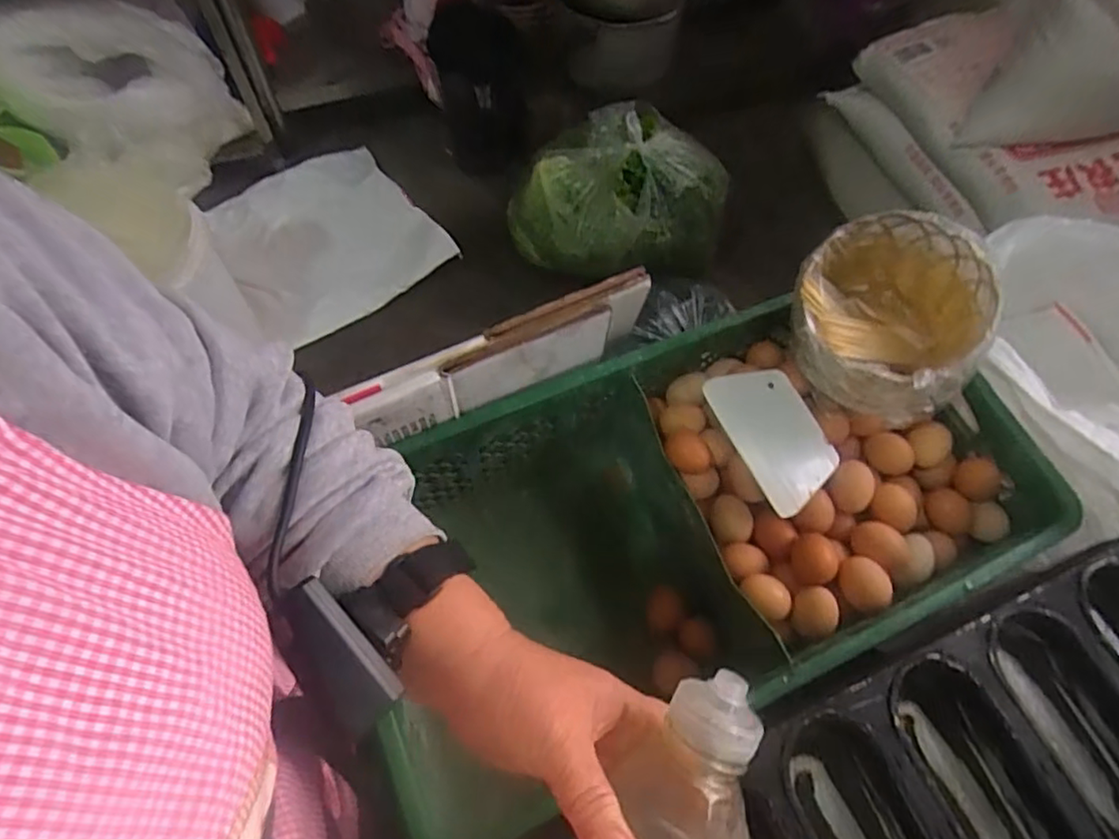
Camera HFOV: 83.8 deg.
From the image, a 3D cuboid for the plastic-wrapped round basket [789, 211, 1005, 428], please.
[{"bbox_3d":[0.308,-0.096,0.608,0.162,0.120,0.172,1,65,-2],"label":"plastic-wrapped round basket"}]

